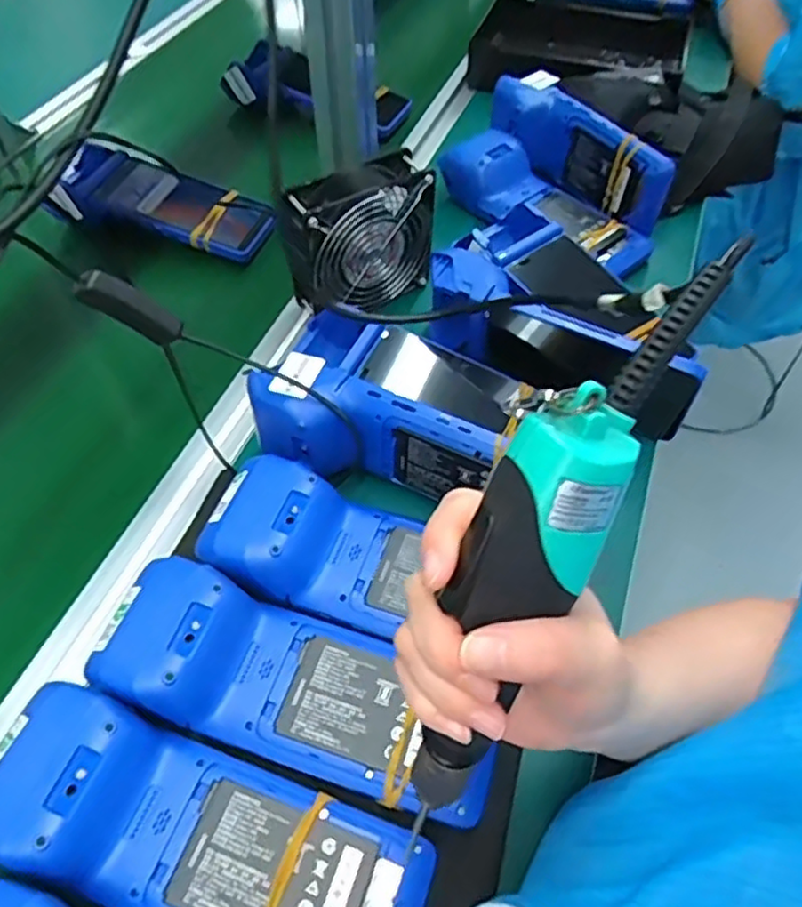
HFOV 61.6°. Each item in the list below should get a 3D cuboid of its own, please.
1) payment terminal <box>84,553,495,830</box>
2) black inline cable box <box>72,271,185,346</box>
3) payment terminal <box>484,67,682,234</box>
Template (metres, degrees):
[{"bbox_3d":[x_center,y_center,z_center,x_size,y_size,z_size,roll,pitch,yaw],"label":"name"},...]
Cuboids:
[{"bbox_3d":[-0.068,0.124,0.376,0.194,0.045,0.083,16,56,11],"label":"payment terminal"},{"bbox_3d":[-0.154,-0.082,0.384,0.025,0.059,0.009,-28,48,29],"label":"black inline cable box"},{"bbox_3d":[0.175,-0.307,0.683,0.053,0.070,0.221,-33,61,-22],"label":"payment terminal"}]

